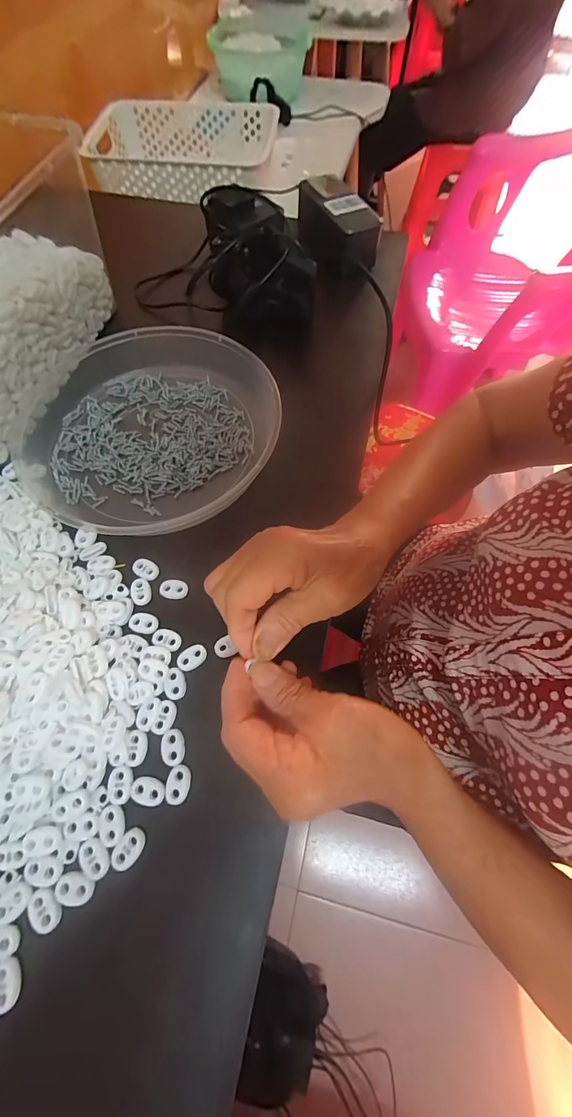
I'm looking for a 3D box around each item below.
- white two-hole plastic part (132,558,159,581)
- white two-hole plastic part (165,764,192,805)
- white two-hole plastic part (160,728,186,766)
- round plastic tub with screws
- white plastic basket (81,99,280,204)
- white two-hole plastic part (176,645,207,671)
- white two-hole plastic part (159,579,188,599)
[{"bbox_3d":[-0.117,0.008,0.306,0.023,0.004,0.015,24,68,9],"label":"white two-hole plastic part"},{"bbox_3d":[-0.072,0.150,0.246,0.015,0.004,0.022,6,67,2],"label":"white two-hole plastic part"},{"bbox_3d":[-0.079,0.130,0.254,0.015,0.004,0.023,-11,67,-6],"label":"white two-hole plastic part"},{"bbox_3d":[-0.133,-0.128,0.350,0.242,0.043,0.226,0,67,-1],"label":"round plastic tub with screws"},{"bbox_3d":[-0.181,-0.694,0.642,0.321,0.073,0.226,1,67,-1],"label":"white plastic basket"},{"bbox_3d":[-0.071,0.074,0.278,0.023,0.004,0.016,-36,72,-15],"label":"white two-hole plastic part"},{"bbox_3d":[-0.092,0.025,0.301,0.022,0.004,0.016,7,67,2],"label":"white two-hole plastic part"}]

